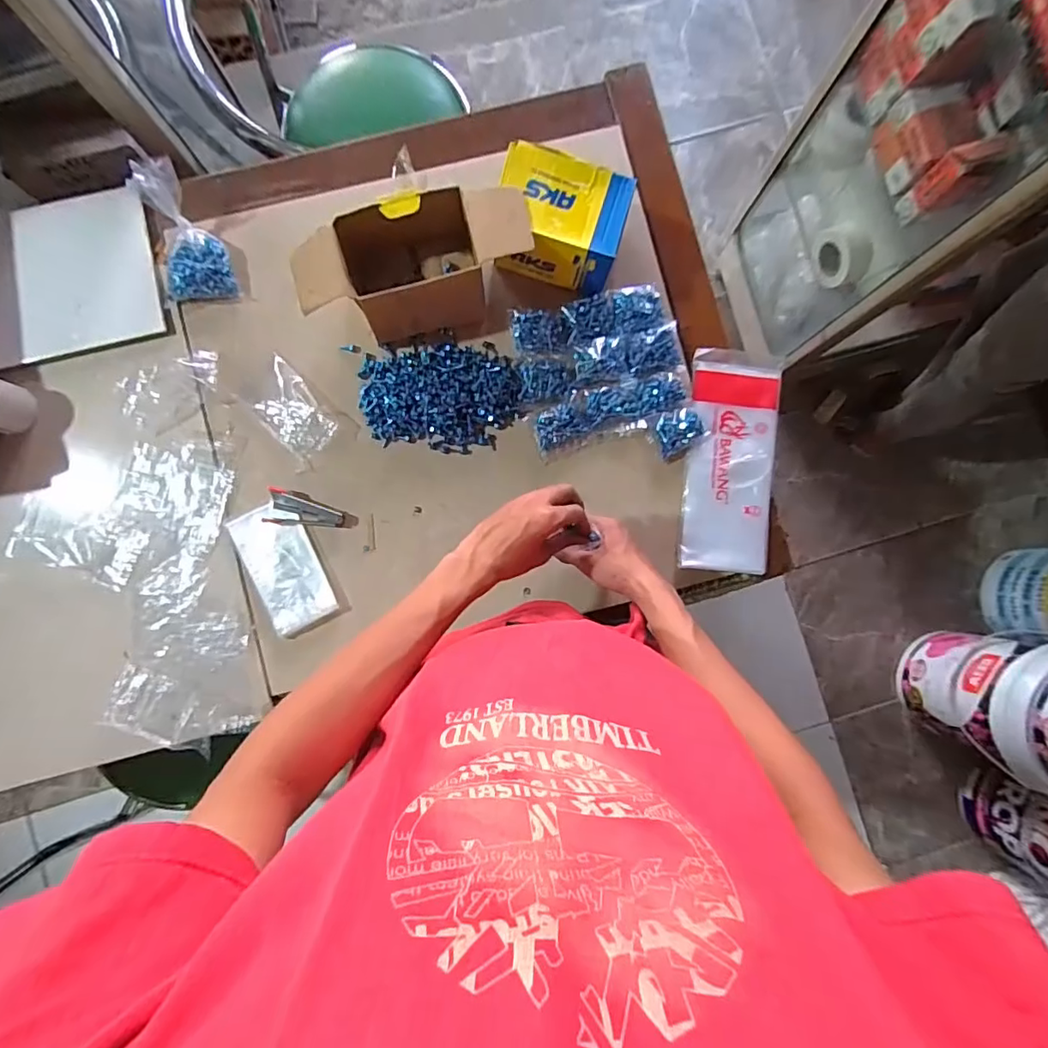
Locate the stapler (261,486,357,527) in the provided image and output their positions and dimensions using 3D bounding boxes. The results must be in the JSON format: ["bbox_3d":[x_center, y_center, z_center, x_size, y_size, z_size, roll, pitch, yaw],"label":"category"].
[{"bbox_3d":[-0.257,-0.015,0.650,0.103,0.017,0.041,10,87,-1],"label":"stapler"}]

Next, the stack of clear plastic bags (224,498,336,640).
[{"bbox_3d":[-0.291,0.051,0.651,0.080,0.010,0.151,-27,88,-3],"label":"stack of clear plastic bags"}]

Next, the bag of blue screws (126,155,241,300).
[{"bbox_3d":[-0.411,-0.342,0.647,0.080,0.039,0.152,-19,110,-2],"label":"bag of blue screws"}]

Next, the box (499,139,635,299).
[{"bbox_3d":[0.043,-0.350,0.629,0.142,0.088,0.098,19,87,0],"label":"box"}]

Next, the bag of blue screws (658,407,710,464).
[{"bbox_3d":[0.191,-0.115,0.667,0.067,0.023,0.055,-38,88,-3],"label":"bag of blue screws"}]

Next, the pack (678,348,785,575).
[{"bbox_3d":[0.259,-0.080,0.676,0.108,0.012,0.276,6,87,-1],"label":"pack"}]

